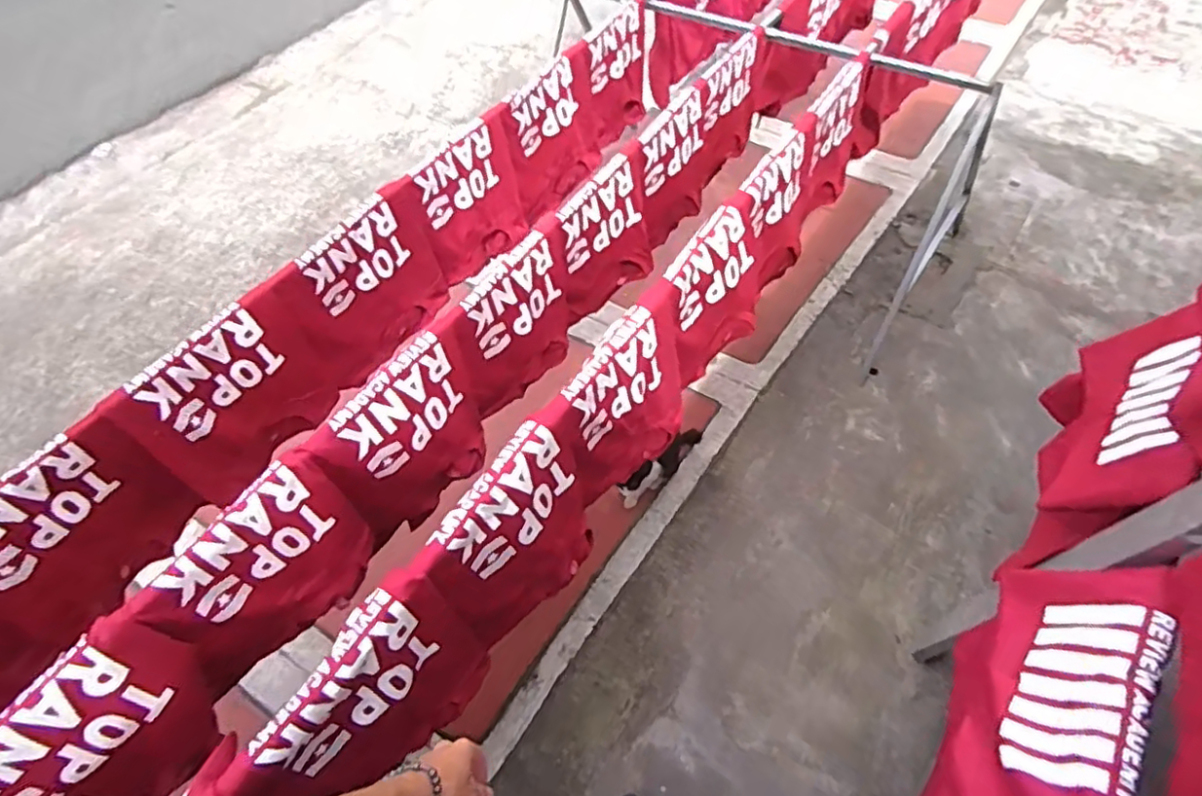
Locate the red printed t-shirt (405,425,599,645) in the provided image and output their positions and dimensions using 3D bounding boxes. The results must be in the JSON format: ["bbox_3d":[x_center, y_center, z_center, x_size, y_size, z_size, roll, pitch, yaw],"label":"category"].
[{"bbox_3d":[-0.133,0.239,1.061,0.125,0.300,0.308,30,58,20],"label":"red printed t-shirt"}]

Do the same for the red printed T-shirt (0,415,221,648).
[{"bbox_3d":[-0.922,0.238,1.115,0.030,0.348,0.340,26,57,17],"label":"red printed T-shirt"}]

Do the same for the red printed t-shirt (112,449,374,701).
[{"bbox_3d":[-0.536,0.298,1.043,0.089,0.313,0.336,29,58,19],"label":"red printed t-shirt"}]

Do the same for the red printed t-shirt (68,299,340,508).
[{"bbox_3d":[-0.731,0.007,1.287,0.037,0.356,0.350,29,58,19],"label":"red printed t-shirt"}]

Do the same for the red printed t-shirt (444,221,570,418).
[{"bbox_3d":[-0.180,-0.149,1.331,0.072,0.328,0.317,33,59,22],"label":"red printed t-shirt"}]

